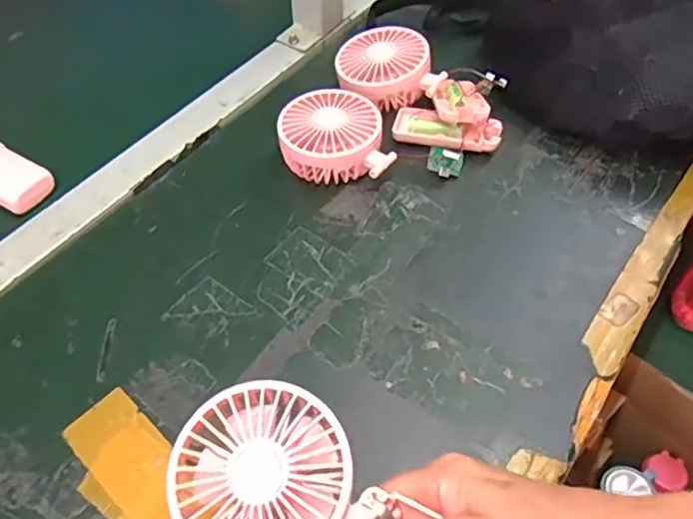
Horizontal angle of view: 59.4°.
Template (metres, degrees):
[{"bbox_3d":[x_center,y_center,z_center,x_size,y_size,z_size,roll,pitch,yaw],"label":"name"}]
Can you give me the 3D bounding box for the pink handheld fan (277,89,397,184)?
[{"bbox_3d":[-0.010,-0.107,0.535,0.092,0.046,0.083,-1,52,1],"label":"pink handheld fan"}]

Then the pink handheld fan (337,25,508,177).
[{"bbox_3d":[0.069,-0.157,0.569,0.105,0.051,0.168,-36,60,-23],"label":"pink handheld fan"}]

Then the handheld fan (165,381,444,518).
[{"bbox_3d":[0.003,0.123,0.280,0.182,0.038,0.080,30,58,8],"label":"handheld fan"}]

